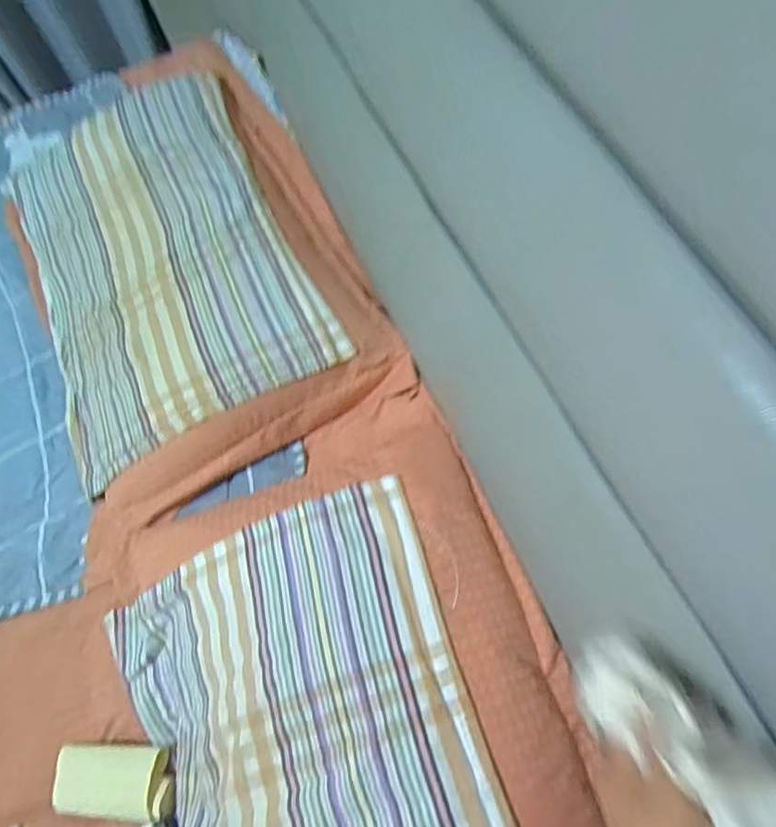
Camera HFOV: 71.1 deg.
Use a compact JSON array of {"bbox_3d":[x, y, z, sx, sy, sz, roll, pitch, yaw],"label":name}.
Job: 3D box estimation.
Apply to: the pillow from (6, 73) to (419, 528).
[{"bbox_3d":[-0.333,-0.251,0.865,0.500,0.137,0.752,-24,69,-10],"label":"pillow"}]

